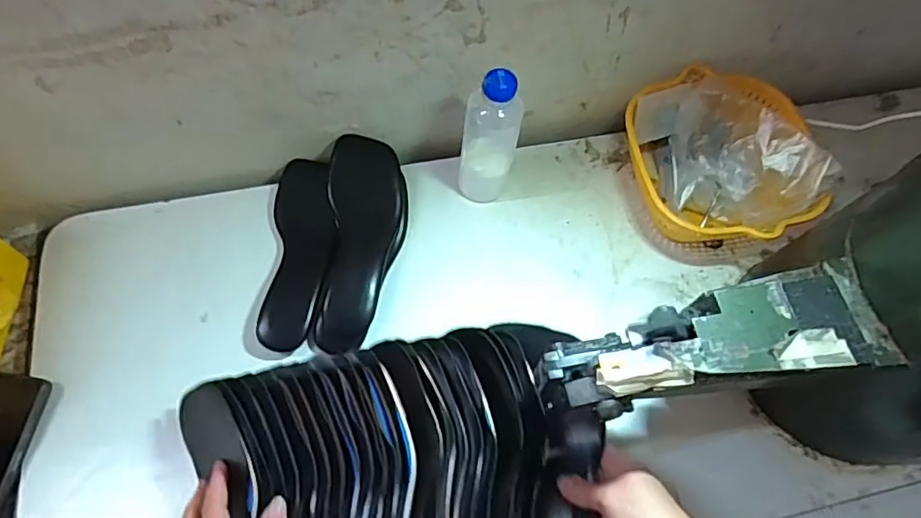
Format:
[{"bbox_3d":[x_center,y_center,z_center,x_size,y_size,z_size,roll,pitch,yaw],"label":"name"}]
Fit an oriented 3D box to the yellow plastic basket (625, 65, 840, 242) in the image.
[{"bbox_3d":[0.282,-0.107,0.642,0.188,0.088,0.204,0,67,-1],"label":"yellow plastic basket"}]

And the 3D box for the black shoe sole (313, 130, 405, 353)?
[{"bbox_3d":[-0.102,-0.017,0.614,0.079,0.045,0.230,1,67,-1],"label":"black shoe sole"}]

